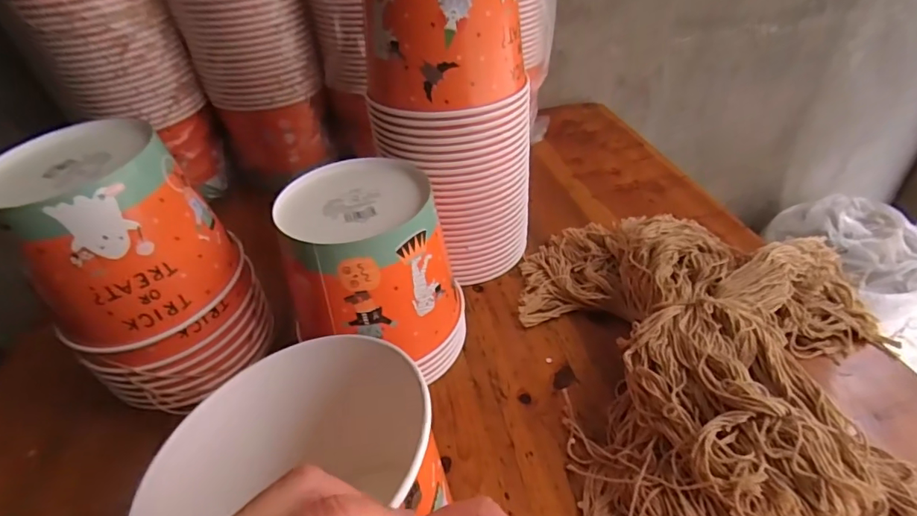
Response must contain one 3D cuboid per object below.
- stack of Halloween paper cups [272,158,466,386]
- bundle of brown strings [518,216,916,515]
[{"bbox_3d":[-0.075,0.022,0.451,0.142,0.176,0.131,0,40,4],"label":"stack of Halloween paper cups"},{"bbox_3d":[0.195,0.095,0.412,0.321,0.072,0.403,7,42,16],"label":"bundle of brown strings"}]

